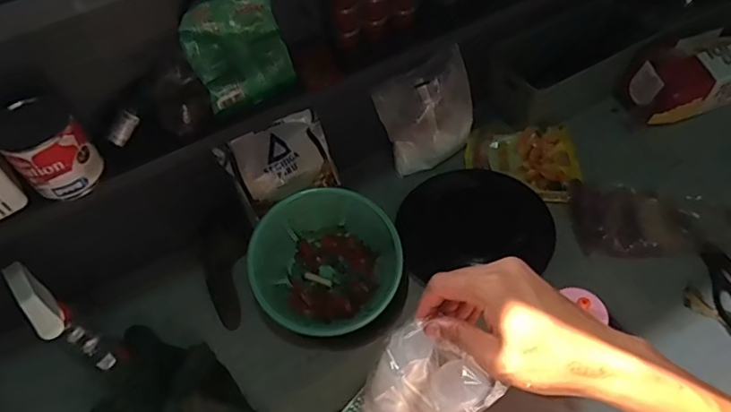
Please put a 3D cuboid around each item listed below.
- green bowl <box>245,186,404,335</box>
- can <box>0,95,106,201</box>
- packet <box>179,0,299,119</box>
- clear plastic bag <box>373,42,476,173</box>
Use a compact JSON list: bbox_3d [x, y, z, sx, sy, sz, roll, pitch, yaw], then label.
[{"bbox_3d":[-0.051,0.080,0.694,0.190,0.113,0.168,1,53,6],"label":"green bowl"},{"bbox_3d":[-0.320,-0.058,0.525,0.067,0.088,0.069,-2,53,3],"label":"can"},{"bbox_3d":[-0.147,-0.181,0.597,0.108,0.117,0.058,-28,56,-16],"label":"packet"},{"bbox_3d":[0.099,-0.144,0.802,0.150,0.188,0.058,-19,54,-9],"label":"clear plastic bag"}]

